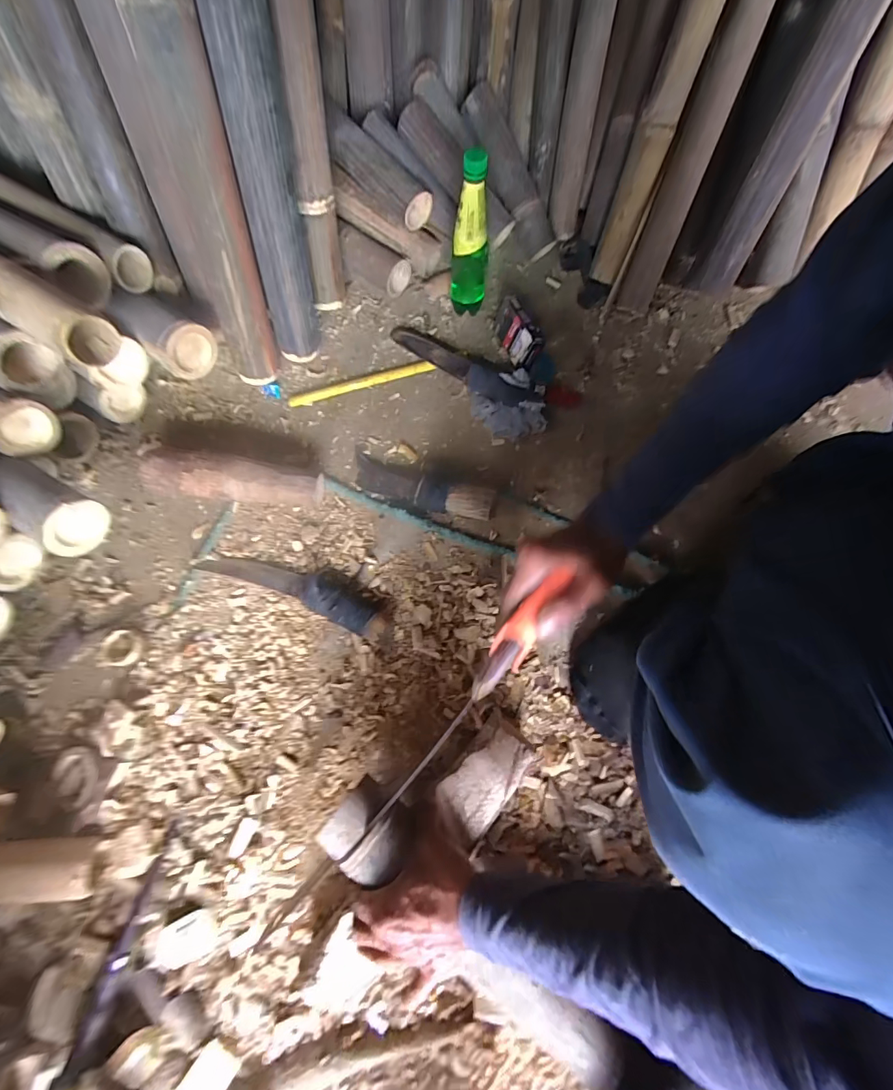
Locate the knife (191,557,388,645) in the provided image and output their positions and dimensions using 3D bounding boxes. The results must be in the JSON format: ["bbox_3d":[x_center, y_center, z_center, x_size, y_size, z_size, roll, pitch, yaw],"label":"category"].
[{"bbox_3d":[-0.205,0.054,0.585,0.290,0.031,0.064,21,73,8],"label":"knife"}]

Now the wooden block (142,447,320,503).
[{"bbox_3d":[-0.304,-0.096,0.609,0.254,0.073,0.071,3,73,2],"label":"wooden block"}]

